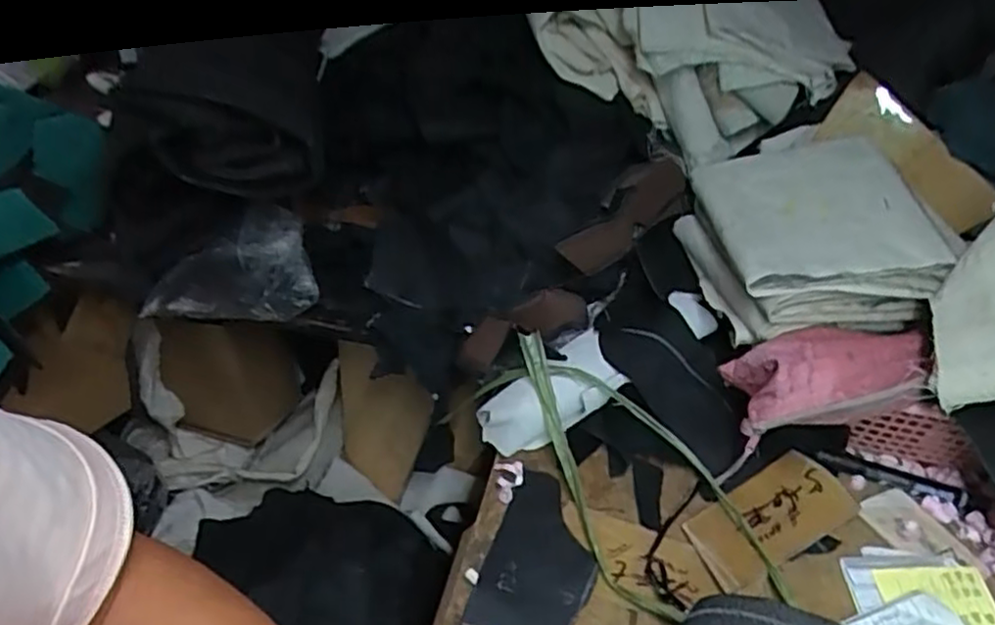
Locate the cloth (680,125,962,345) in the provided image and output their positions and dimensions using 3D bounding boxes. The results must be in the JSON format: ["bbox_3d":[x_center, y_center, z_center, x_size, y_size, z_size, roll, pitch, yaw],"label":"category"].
[{"bbox_3d":[0.289,-0.075,0.658,0.196,0.100,0.200,-3,40,-7],"label":"cloth"}]

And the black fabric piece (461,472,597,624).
[{"bbox_3d":[0.036,0.192,0.555,0.081,0.009,0.143,14,41,14],"label":"black fabric piece"}]

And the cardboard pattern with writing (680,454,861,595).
[{"bbox_3d":[0.227,0.169,0.581,0.156,0.006,0.069,-21,45,-25],"label":"cardboard pattern with writing"}]

